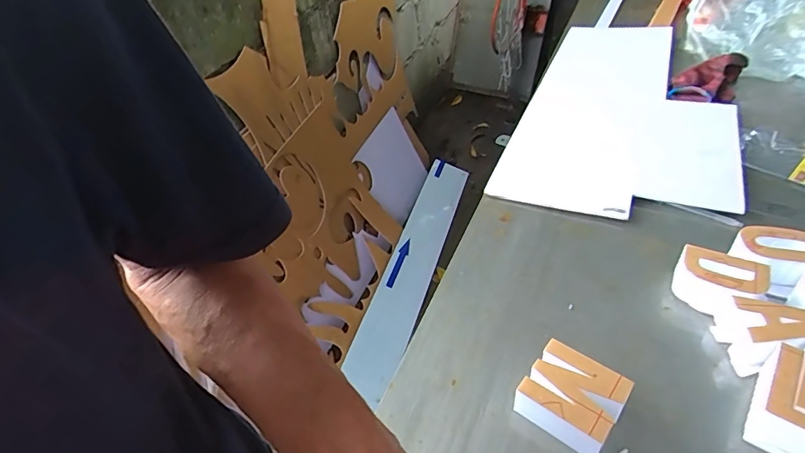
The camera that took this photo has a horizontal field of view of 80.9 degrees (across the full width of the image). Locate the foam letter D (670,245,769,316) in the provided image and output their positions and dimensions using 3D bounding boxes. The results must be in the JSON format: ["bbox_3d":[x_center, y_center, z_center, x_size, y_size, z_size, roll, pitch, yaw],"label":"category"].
[{"bbox_3d":[0.354,0.062,0.534,0.083,0.045,0.067,25,52,30],"label":"foam letter D"}]

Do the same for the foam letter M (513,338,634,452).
[{"bbox_3d":[0.161,0.166,0.454,0.082,0.047,0.076,26,53,29],"label":"foam letter M"}]

